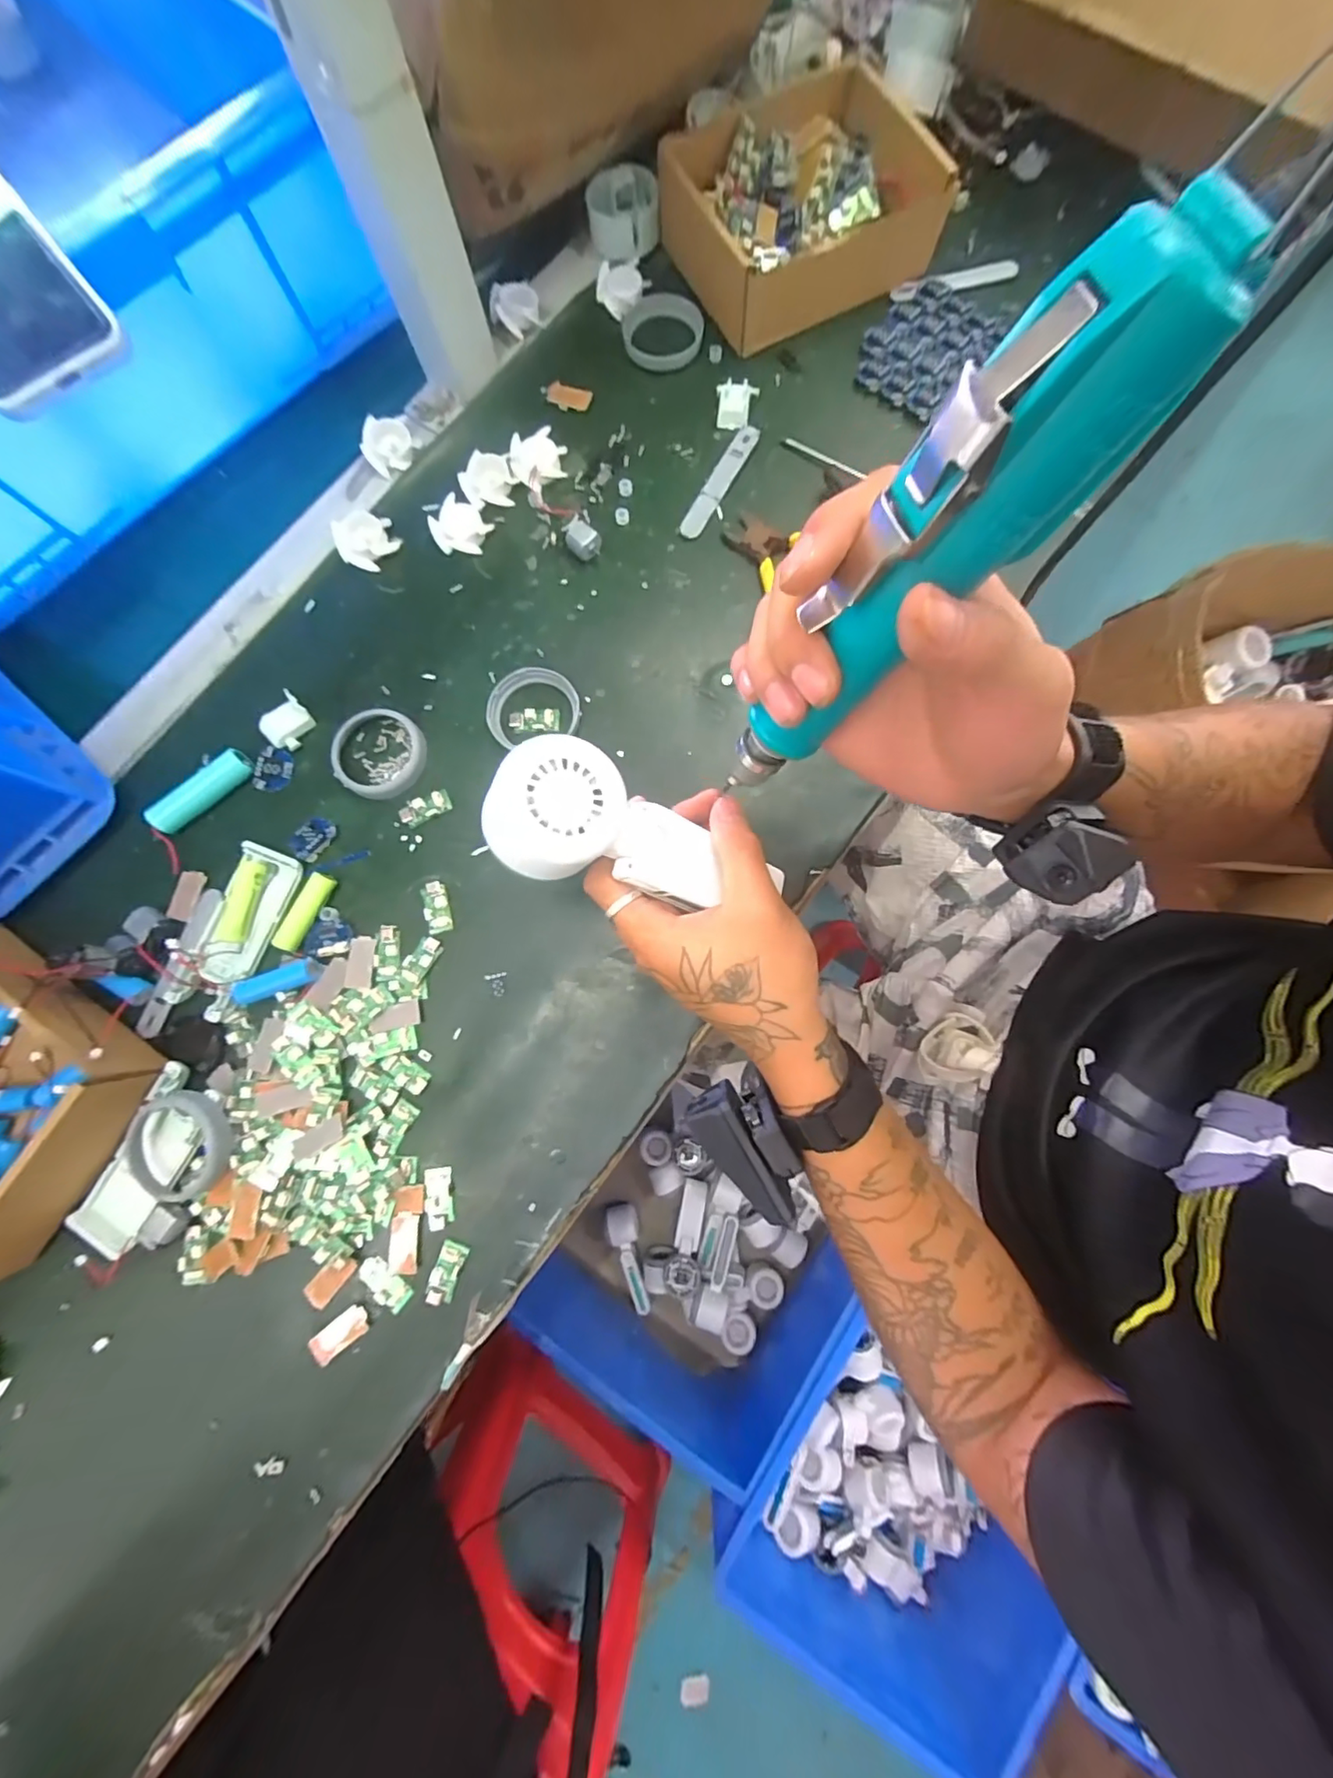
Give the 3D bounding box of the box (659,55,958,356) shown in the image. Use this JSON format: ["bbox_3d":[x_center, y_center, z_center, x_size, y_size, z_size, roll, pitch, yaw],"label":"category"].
[{"bbox_3d":[0.101,-0.506,0.424,0.185,0.048,0.159,-25,80,-3],"label":"box"}]

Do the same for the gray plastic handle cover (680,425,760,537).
[{"bbox_3d":[0.038,-0.290,0.405,0.016,0.005,0.097,29,82,6],"label":"gray plastic handle cover"}]

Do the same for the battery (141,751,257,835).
[{"bbox_3d":[-0.299,-0.062,0.370,0.068,0.017,0.017,-41,81,-6],"label":"battery"}]

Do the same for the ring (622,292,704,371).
[{"bbox_3d":[-0.003,-0.422,0.431,0.058,0.008,0.062,0,80,1],"label":"ring"}]

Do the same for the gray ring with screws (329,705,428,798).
[{"bbox_3d":[-0.187,-0.088,0.369,0.058,0.008,0.057,0,80,1],"label":"gray ring with screws"}]

